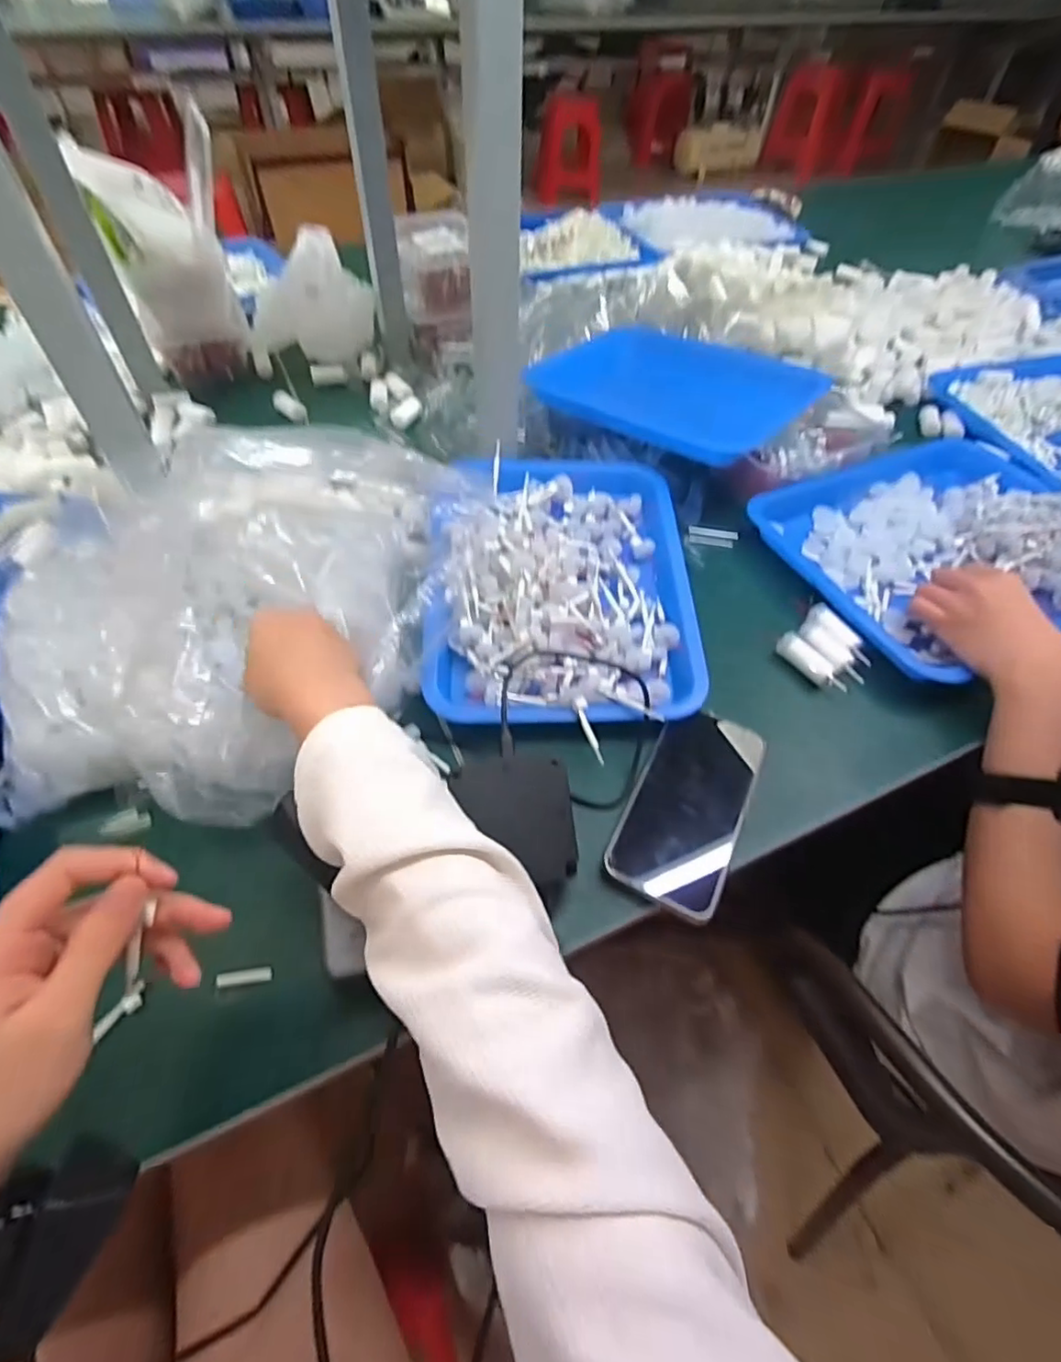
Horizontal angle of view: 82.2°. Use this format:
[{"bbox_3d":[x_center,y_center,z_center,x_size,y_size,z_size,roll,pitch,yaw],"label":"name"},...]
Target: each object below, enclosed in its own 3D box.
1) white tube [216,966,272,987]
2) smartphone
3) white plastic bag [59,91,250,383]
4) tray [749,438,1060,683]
[{"bbox_3d":[-0.173,0.178,0.365,0.032,0.007,0.008,-7,54,-7],"label":"white tube"},{"bbox_3d":[0.115,0.086,0.437,0.076,0.016,0.154,23,56,14],"label":"smartphone"},{"bbox_3d":[-0.418,-0.479,0.725,0.124,0.206,0.162,-18,56,-15],"label":"white plastic bag"},{"bbox_3d":[0.421,-0.146,0.602,0.350,0.045,0.261,-20,57,-16],"label":"tray"}]

